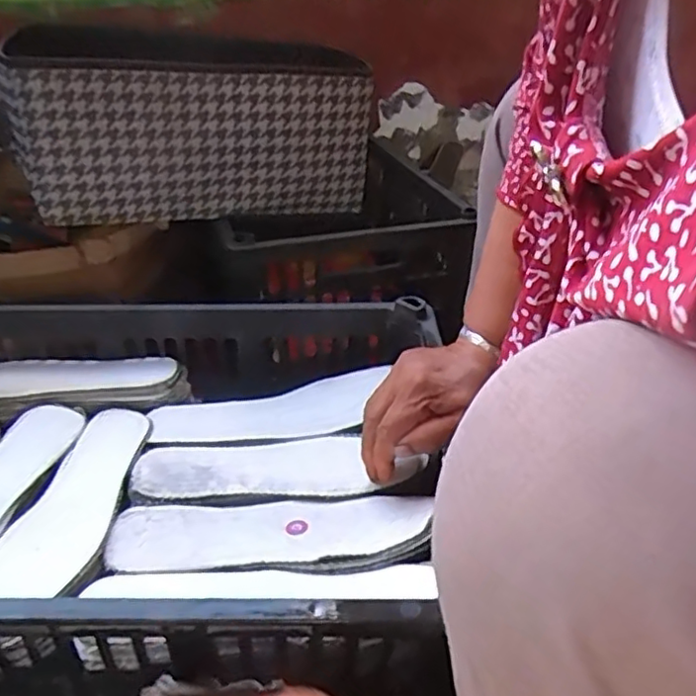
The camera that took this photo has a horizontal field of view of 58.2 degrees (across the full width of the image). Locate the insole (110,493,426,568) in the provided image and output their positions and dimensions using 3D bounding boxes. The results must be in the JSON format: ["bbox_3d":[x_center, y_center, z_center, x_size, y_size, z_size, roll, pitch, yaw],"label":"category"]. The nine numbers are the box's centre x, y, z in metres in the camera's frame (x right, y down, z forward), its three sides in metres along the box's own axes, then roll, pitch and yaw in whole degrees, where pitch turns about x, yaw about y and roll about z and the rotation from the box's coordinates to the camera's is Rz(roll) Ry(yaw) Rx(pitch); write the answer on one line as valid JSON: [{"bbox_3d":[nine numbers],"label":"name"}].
[{"bbox_3d":[-0.056,0.121,0.434,0.217,0.020,0.057,0,29,1],"label":"insole"}]

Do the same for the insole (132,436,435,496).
[{"bbox_3d":[-0.058,0.092,0.498,0.213,0.015,0.065,-2,29,3],"label":"insole"}]

